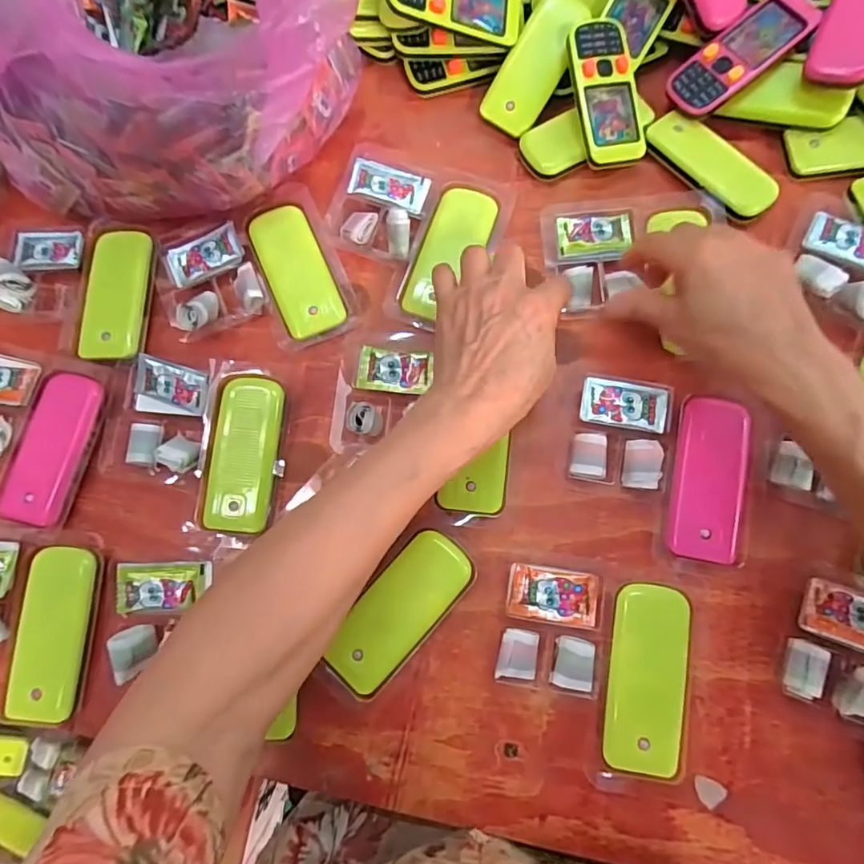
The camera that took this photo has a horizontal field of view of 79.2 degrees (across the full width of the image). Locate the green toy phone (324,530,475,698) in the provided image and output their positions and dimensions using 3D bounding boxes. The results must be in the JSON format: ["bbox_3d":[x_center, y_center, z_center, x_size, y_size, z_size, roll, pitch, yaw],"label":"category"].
[{"bbox_3d":[-0.020,0.112,0.330,0.043,0.011,0.105,41,84,8],"label":"green toy phone"}]

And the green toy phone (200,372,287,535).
[{"bbox_3d":[-0.129,0.016,0.364,0.047,0.021,0.104,5,81,3],"label":"green toy phone"}]

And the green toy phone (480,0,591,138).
[{"bbox_3d":[0.079,-0.286,0.405,0.043,0.009,0.107,30,96,7],"label":"green toy phone"}]

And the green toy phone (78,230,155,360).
[{"bbox_3d":[-0.232,-0.101,0.382,0.043,0.011,0.100,1,80,3],"label":"green toy phone"}]

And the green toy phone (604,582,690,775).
[{"bbox_3d":[0.129,0.146,0.314,0.046,0.012,0.104,9,81,4],"label":"green toy phone"}]

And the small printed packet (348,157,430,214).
[{"bbox_3d":[-0.032,-0.187,0.391,0.057,0.007,0.033,13,81,5],"label":"small printed packet"}]

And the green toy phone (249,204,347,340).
[{"bbox_3d":[-0.100,-0.120,0.388,0.043,0.011,0.101,-23,80,-1],"label":"green toy phone"}]

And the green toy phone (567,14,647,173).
[{"bbox_3d":[0.131,-0.252,0.389,0.051,0.015,0.102,-13,96,0],"label":"green toy phone"}]

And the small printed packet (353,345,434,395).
[{"bbox_3d":[-0.026,-0.042,0.362,0.051,0.006,0.029,7,92,8],"label":"small printed packet"}]

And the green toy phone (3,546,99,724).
[{"bbox_3d":[-0.241,0.128,0.333,0.042,0.011,0.103,3,81,3],"label":"green toy phone"}]

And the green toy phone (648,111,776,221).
[{"bbox_3d":[0.207,-0.200,0.388,0.039,0.011,0.103,-42,81,-5],"label":"green toy phone"}]

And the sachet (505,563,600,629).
[{"bbox_3d":[0.075,0.102,0.329,0.054,0.016,0.032,8,81,4],"label":"sachet"}]

